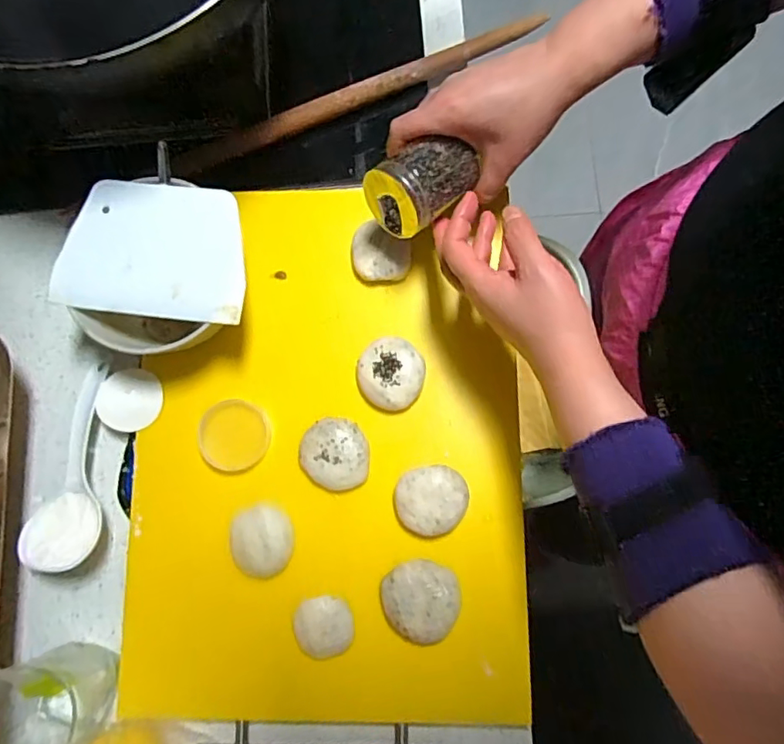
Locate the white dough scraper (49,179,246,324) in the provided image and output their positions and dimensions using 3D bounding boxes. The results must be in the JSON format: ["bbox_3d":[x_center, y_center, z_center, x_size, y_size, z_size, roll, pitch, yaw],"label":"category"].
[{"bbox_3d":[-0.183,-0.096,0.420,0.146,0.005,0.104,7,81,5],"label":"white dough scraper"}]

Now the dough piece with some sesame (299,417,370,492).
[{"bbox_3d":[-0.048,0.067,0.443,0.055,0.017,0.058,0,80,2],"label":"dough piece with some sesame"}]

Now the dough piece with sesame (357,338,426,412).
[{"bbox_3d":[-0.001,0.001,0.452,0.054,0.018,0.058,0,80,2],"label":"dough piece with sesame"}]

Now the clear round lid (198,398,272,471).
[{"bbox_3d":[-0.131,0.052,0.450,0.055,0.011,0.057,0,80,2],"label":"clear round lid"}]

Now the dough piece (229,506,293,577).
[{"bbox_3d":[-0.102,0.134,0.426,0.045,0.025,0.055,-12,80,0],"label":"dough piece"}]

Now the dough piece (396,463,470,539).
[{"bbox_3d":[0.032,0.103,0.434,0.057,0.020,0.051,-9,80,1],"label":"dough piece"}]

